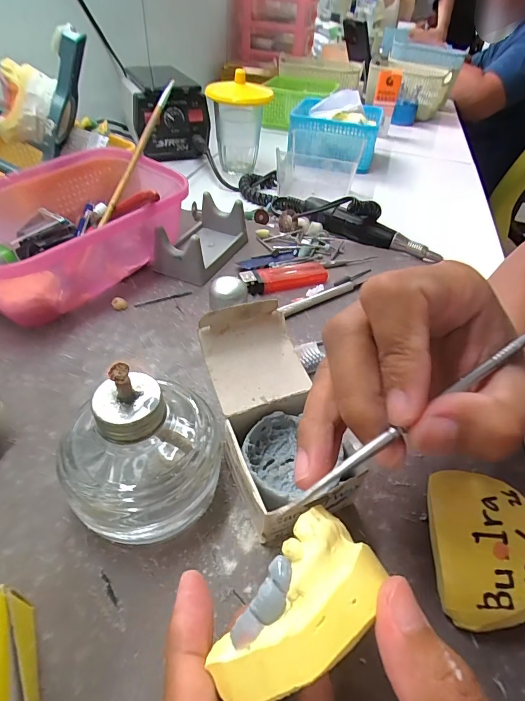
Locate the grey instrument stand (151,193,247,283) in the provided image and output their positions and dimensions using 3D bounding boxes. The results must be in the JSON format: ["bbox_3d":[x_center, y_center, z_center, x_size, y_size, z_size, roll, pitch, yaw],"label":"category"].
[{"bbox_3d":[-0.056,-0.107,0.355,0.052,0.039,0.094,18,47,13],"label":"grey instrument stand"}]

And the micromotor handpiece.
[{"bbox_3d":[0.112,-0.131,0.401,0.150,0.029,0.029,23,48,18],"label":"micromotor handpiece"}]

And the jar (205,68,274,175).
[{"bbox_3d":[-0.031,-0.307,0.517,0.081,0.100,0.075,5,45,0],"label":"jar"}]

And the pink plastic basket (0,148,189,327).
[{"bbox_3d":[-0.156,-0.102,0.323,0.127,0.065,0.189,31,51,24],"label":"pink plastic basket"}]

